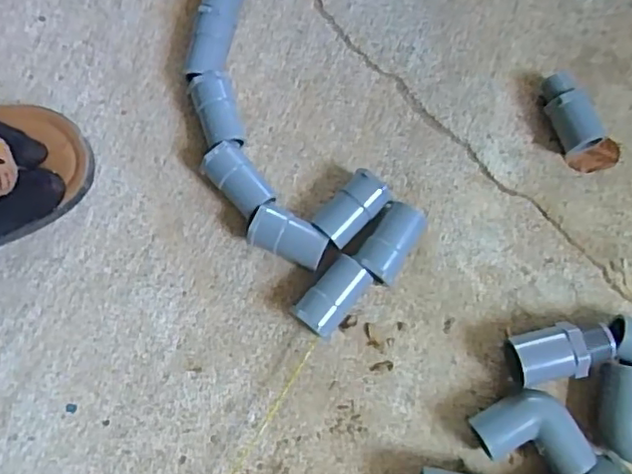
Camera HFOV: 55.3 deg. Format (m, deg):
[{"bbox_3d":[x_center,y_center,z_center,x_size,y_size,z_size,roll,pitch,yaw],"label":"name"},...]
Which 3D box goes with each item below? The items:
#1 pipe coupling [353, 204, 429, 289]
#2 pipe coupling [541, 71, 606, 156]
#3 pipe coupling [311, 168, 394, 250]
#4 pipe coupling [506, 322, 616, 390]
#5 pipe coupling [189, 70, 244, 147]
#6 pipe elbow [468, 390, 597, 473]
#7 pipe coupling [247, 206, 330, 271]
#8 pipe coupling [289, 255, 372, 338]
[{"bbox_3d":[0.050,0.005,0.405,0.028,0.028,0.054,35,80,9],"label":"pipe coupling"},{"bbox_3d":[0.176,-0.086,0.425,0.023,0.029,0.057,-24,78,-4],"label":"pipe coupling"},{"bbox_3d":[0.024,-0.017,0.411,0.027,0.029,0.051,41,81,10],"label":"pipe coupling"},{"bbox_3d":[0.155,0.073,0.384,0.063,0.030,0.033,-17,77,-2],"label":"pipe coupling"},{"bbox_3d":[-0.069,-0.087,0.430,0.028,0.030,0.054,-16,77,-2],"label":"pipe coupling"},{"bbox_3d":[0.132,0.125,0.372,0.055,0.023,0.056,-27,78,-5],"label":"pipe elbow"},{"bbox_3d":[-0.018,0.001,0.410,0.052,0.028,0.027,23,79,7],"label":"pipe coupling"},{"bbox_3d":[0.011,0.039,0.398,0.028,0.030,0.053,39,81,10],"label":"pipe coupling"}]

